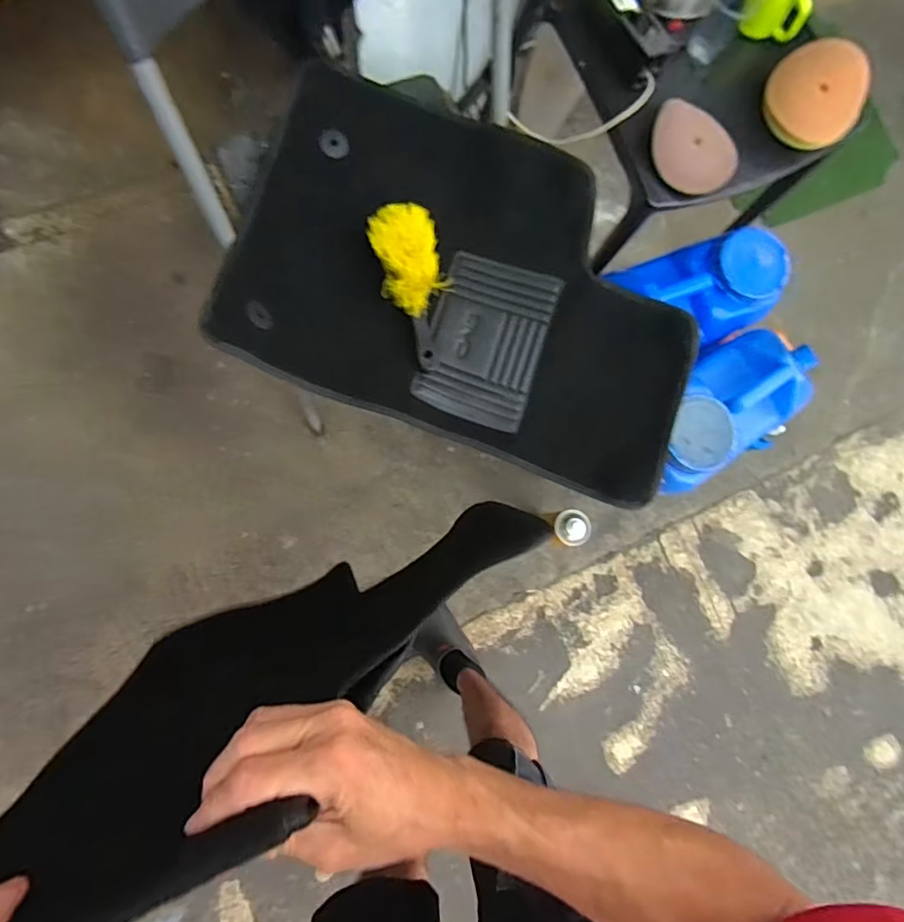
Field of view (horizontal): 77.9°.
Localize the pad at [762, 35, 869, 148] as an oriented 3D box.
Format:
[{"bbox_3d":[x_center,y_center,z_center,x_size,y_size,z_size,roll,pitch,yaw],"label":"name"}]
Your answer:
[{"bbox_3d":[0.543,-0.546,0.839,0.130,0.026,0.133,12,124,28],"label":"pad"}]

